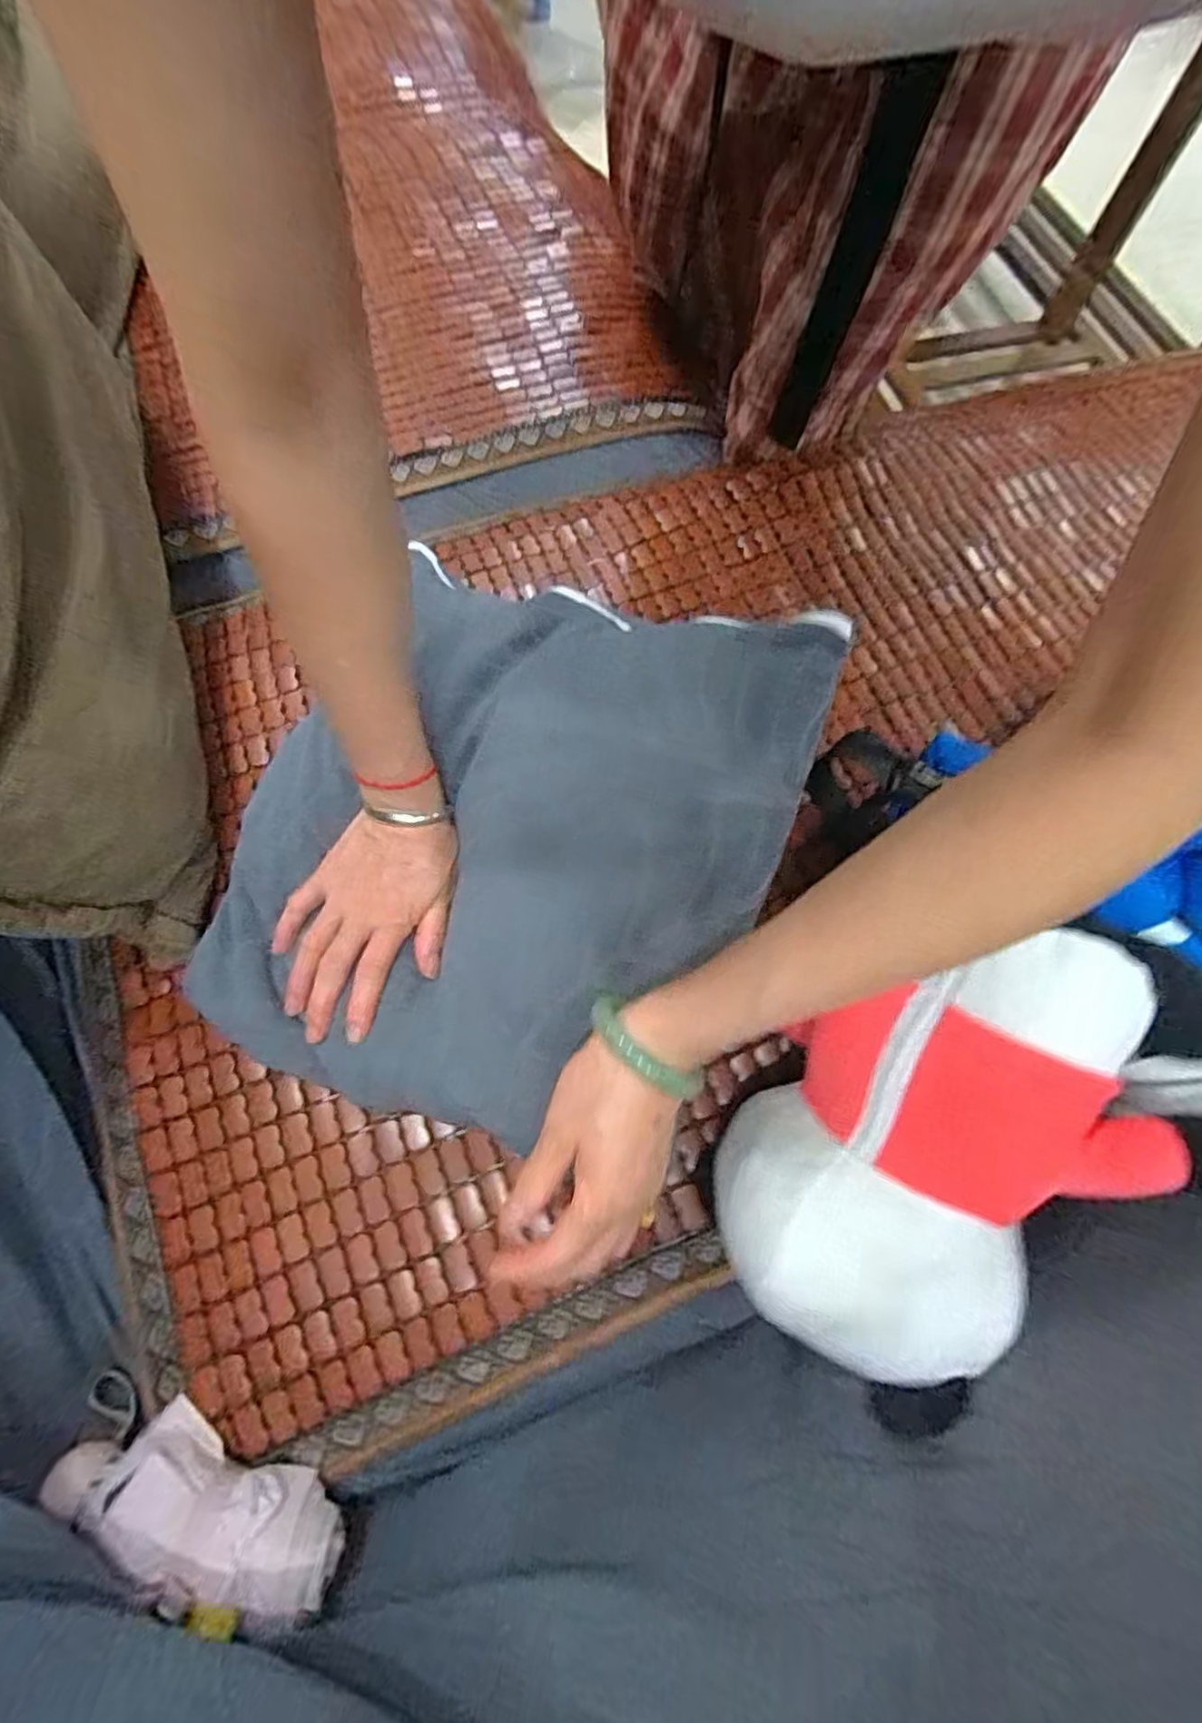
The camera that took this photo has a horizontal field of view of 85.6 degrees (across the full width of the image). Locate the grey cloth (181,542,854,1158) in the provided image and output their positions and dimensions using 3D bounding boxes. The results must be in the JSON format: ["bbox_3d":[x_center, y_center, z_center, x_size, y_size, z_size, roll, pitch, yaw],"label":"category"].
[{"bbox_3d":[-0.067,-0.023,0.429,0.345,0.113,0.364,20,70,6],"label":"grey cloth"}]

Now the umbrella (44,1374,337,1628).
[{"bbox_3d":[-0.230,0.363,0.364,0.171,0.038,0.059,21,70,6],"label":"umbrella"}]

